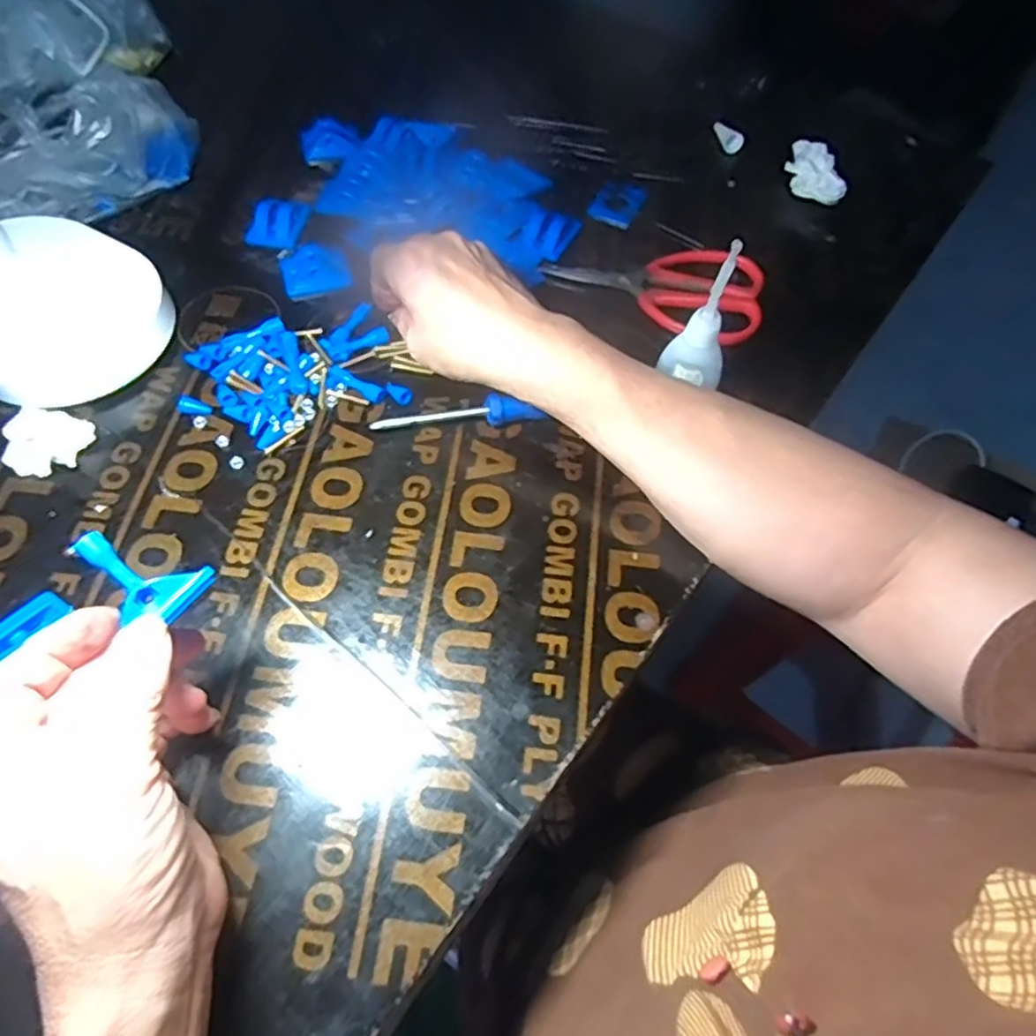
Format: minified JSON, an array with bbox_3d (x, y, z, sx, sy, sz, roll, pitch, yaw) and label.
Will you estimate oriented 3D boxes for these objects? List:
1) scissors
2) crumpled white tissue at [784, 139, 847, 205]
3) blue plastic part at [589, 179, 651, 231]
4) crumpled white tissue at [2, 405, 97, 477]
[{"bbox_3d":[0.089,-0.158,0.447,0.143,0.013,0.072,15,62,6],"label":"scissors"},{"bbox_3d":[0.214,-0.254,0.498,0.020,0.030,0.059,-18,64,-12],"label":"crumpled white tissue"},{"bbox_3d":[0.072,-0.226,0.485,0.034,0.007,0.037,27,64,12],"label":"blue plastic part"},{"bbox_3d":[-0.257,-0.042,0.369,0.039,0.015,0.037,12,62,4],"label":"crumpled white tissue"}]

